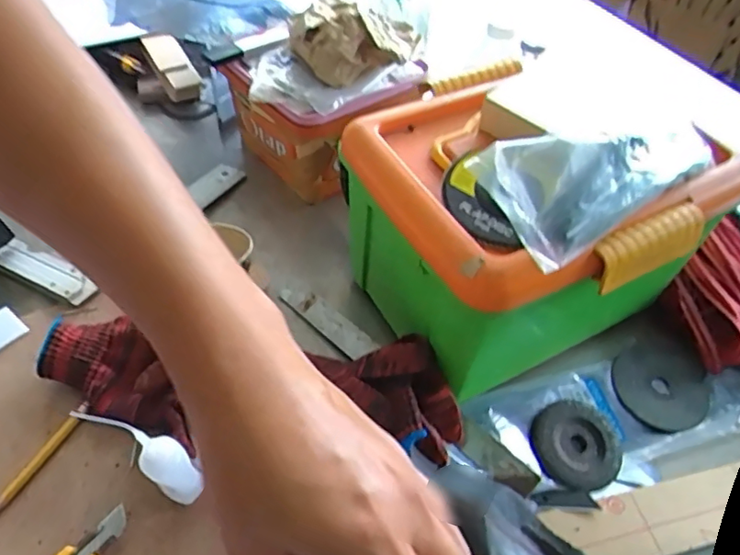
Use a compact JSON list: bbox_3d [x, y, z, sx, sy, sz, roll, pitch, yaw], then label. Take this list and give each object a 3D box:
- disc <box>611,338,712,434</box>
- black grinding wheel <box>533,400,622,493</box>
[{"bbox_3d":[0.274,0.100,0.552,0.090,0.010,0.093,-2,47,3],"label":"disc"},{"bbox_3d":[0.178,0.141,0.499,0.075,0.012,0.077,33,57,22],"label":"black grinding wheel"}]

